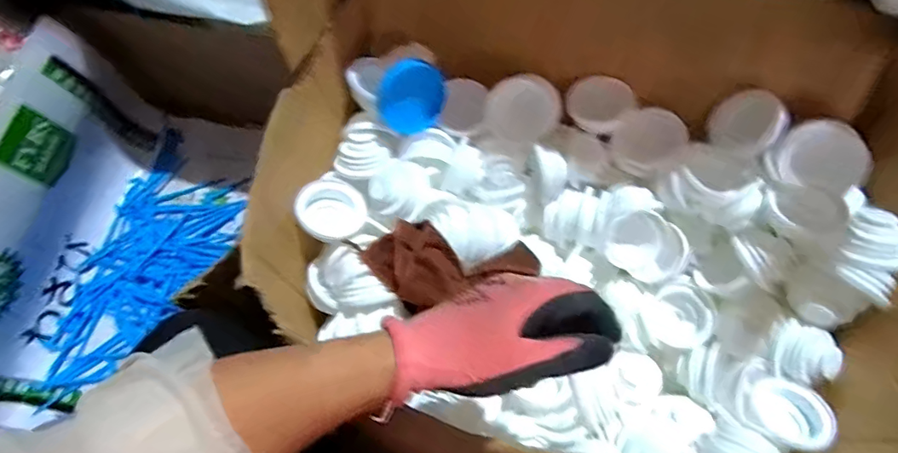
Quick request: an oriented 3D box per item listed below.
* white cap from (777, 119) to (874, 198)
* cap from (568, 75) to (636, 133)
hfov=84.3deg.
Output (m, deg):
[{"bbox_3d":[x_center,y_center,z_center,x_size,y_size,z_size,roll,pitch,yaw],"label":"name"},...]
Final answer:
[{"bbox_3d":[0.399,-0.075,0.527,0.077,0.011,0.070,0,90,39],"label":"white cap"},{"bbox_3d":[0.177,-0.144,0.583,0.071,0.021,0.065,33,99,17],"label":"cap"}]

